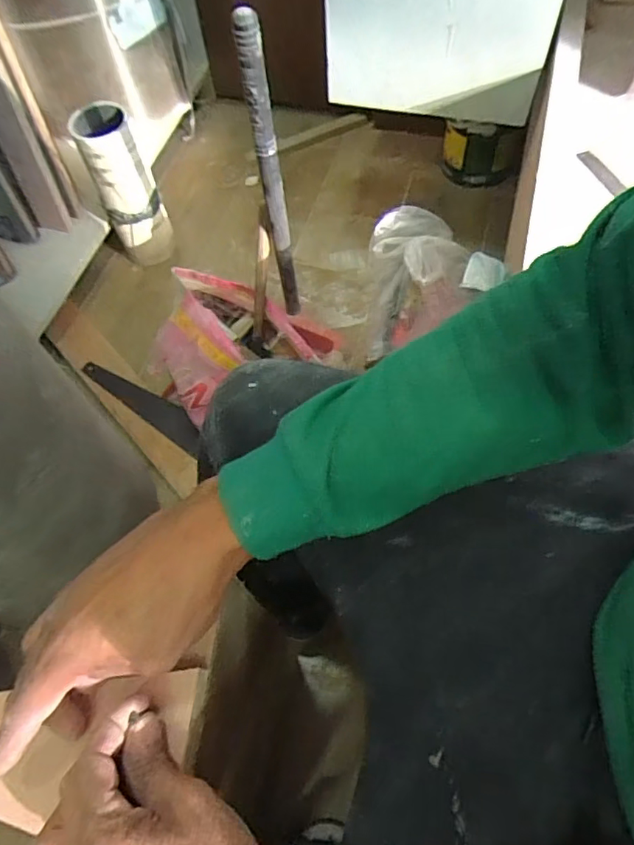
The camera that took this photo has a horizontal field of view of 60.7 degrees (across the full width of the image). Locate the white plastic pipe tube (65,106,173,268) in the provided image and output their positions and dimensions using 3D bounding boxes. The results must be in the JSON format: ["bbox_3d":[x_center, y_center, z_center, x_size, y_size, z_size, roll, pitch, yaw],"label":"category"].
[{"bbox_3d":[-0.394,-0.484,1.110,0.112,0.271,0.112,-27,63,-11],"label":"white plastic pipe tube"}]

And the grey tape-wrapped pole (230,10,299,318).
[{"bbox_3d":[-0.063,-0.333,0.812,0.031,0.502,0.030,-3,61,2],"label":"grey tape-wrapped pole"}]

